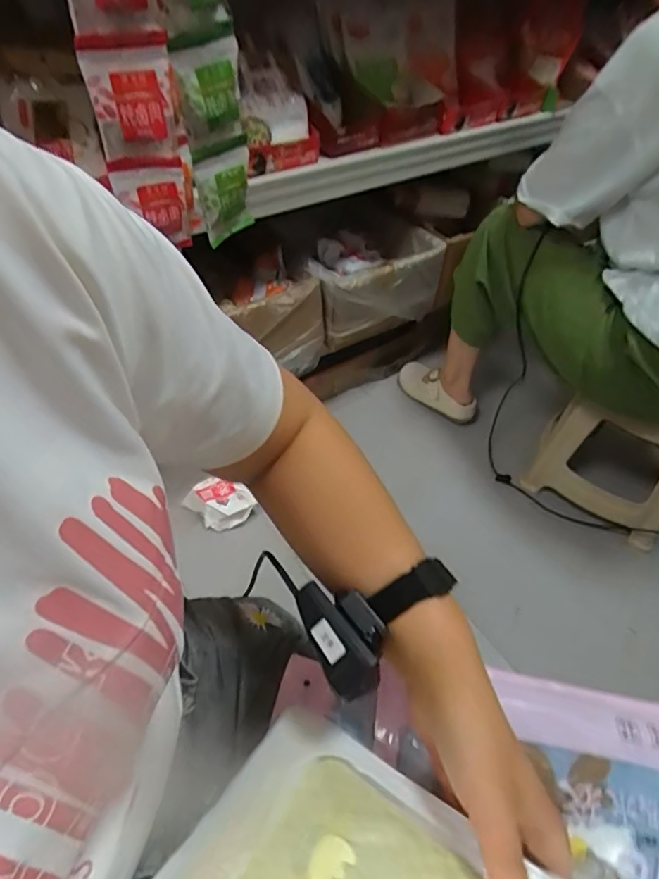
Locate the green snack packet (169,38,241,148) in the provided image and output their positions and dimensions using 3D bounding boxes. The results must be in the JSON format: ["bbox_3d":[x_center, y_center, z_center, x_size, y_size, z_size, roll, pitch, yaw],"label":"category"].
[{"bbox_3d":[-0.150,-0.417,0.649,0.087,0.107,0.030,-29,57,-26],"label":"green snack packet"}]

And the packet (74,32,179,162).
[{"bbox_3d":[-0.216,-0.374,0.586,0.087,0.114,0.030,-15,52,-17],"label":"packet"}]

